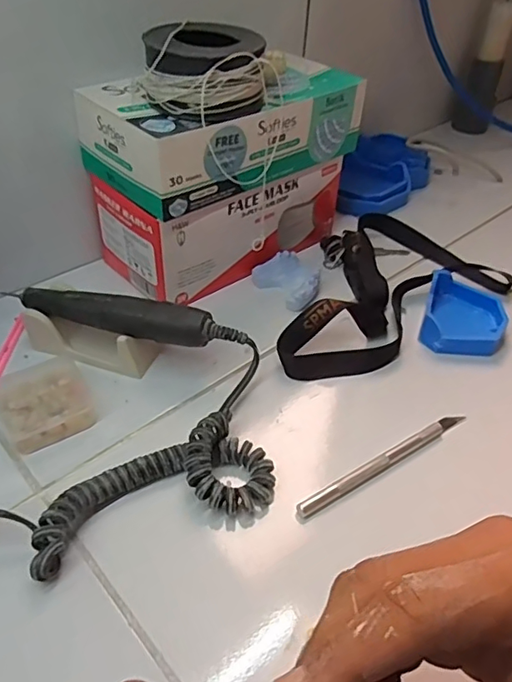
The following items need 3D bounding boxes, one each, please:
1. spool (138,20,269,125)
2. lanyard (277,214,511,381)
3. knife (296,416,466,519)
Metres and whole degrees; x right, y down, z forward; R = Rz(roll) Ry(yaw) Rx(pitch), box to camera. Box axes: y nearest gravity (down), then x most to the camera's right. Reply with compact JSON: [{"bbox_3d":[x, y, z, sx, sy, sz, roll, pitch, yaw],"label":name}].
[{"bbox_3d":[-0.031,-0.190,0.380,0.071,0.048,0.070,2,42,-2],"label":"spool"},{"bbox_3d":[0.098,-0.058,0.467,0.242,0.033,0.141,-25,49,-28],"label":"lanyard"},{"bbox_3d":[0.082,0.075,0.339,0.133,0.009,0.011,-21,48,-26],"label":"knife"}]

